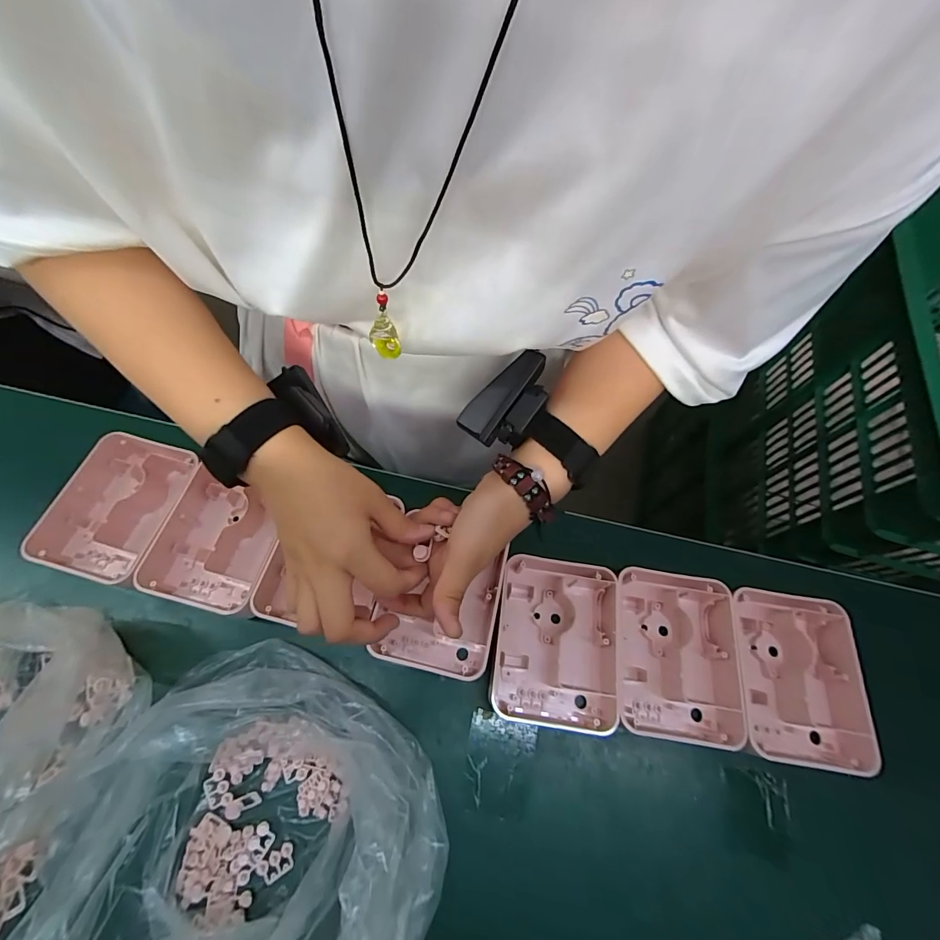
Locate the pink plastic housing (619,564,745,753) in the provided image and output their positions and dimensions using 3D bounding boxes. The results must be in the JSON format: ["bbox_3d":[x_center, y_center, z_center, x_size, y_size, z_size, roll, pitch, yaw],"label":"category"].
[{"bbox_3d":[0.173,0.155,0.367,0.103,0.035,0.134,9,64,0],"label":"pink plastic housing"}]

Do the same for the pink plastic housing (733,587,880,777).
[{"bbox_3d":[0.270,0.172,0.364,0.095,0.042,0.132,9,64,1],"label":"pink plastic housing"}]

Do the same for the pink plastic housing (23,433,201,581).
[{"bbox_3d":[-0.318,0.033,0.395,0.098,0.038,0.132,14,64,3],"label":"pink plastic housing"}]

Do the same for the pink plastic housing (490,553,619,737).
[{"bbox_3d":[0.071,0.142,0.364,0.103,0.037,0.133,9,64,1],"label":"pink plastic housing"}]

